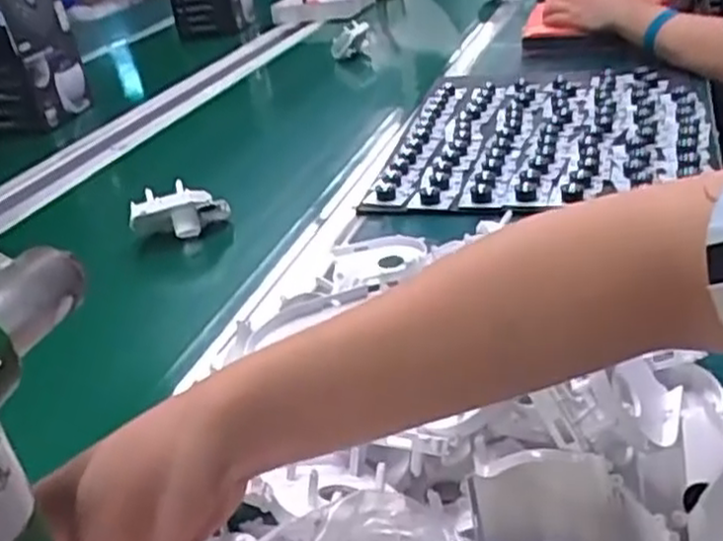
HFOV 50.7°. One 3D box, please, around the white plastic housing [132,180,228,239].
[{"bbox_3d":[-0.192,-0.065,0.812,0.101,0.056,0.028,-19,30,-19],"label":"white plastic housing"}]

